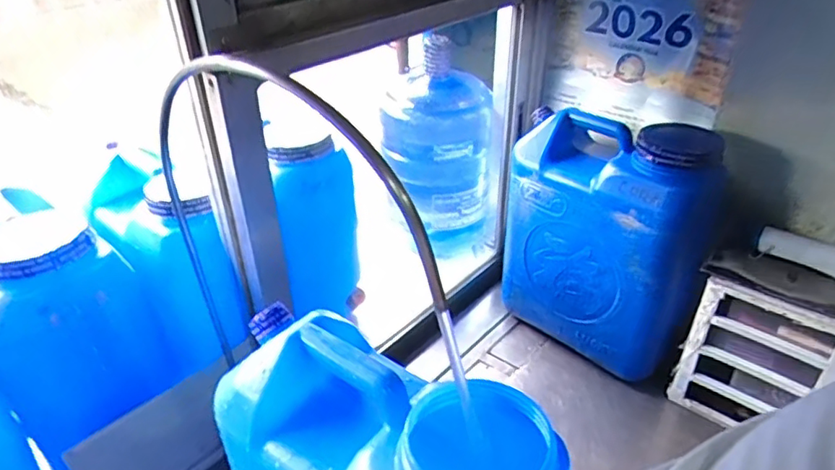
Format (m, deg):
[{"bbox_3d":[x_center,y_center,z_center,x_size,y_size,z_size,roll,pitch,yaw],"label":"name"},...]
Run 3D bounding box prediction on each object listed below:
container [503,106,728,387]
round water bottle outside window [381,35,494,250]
[{"bbox_3d":[0.320,0.004,1.022,0.333,0.407,0.148,19,39,28],"label":"container"},{"bbox_3d":[0.051,-0.206,1.357,0.244,0.442,0.244,2,34,6],"label":"round water bottle outside window"}]

